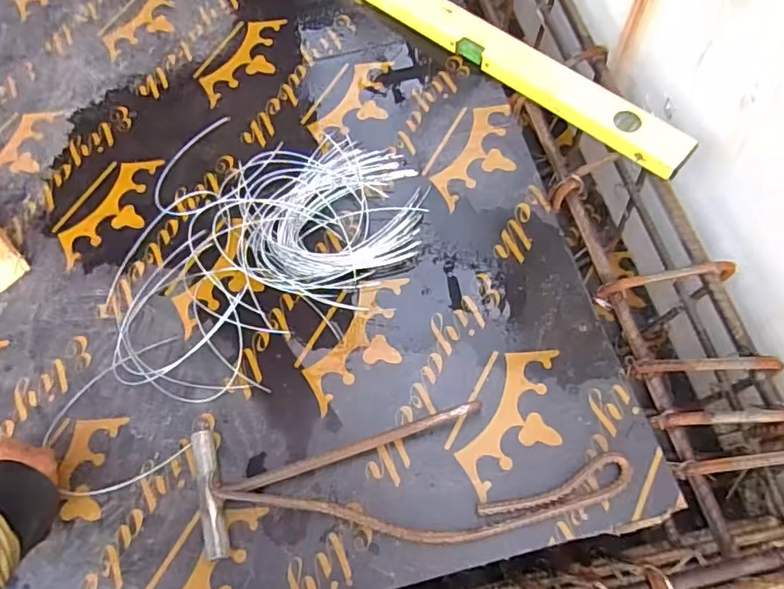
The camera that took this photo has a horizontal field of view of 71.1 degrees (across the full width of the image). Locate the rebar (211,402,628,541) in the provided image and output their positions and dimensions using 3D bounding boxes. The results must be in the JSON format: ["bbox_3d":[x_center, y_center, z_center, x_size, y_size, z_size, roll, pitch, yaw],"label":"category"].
[{"bbox_3d":[0.034,0.196,0.504,0.368,0.019,0.060,-5,67,0],"label":"rebar"}]

